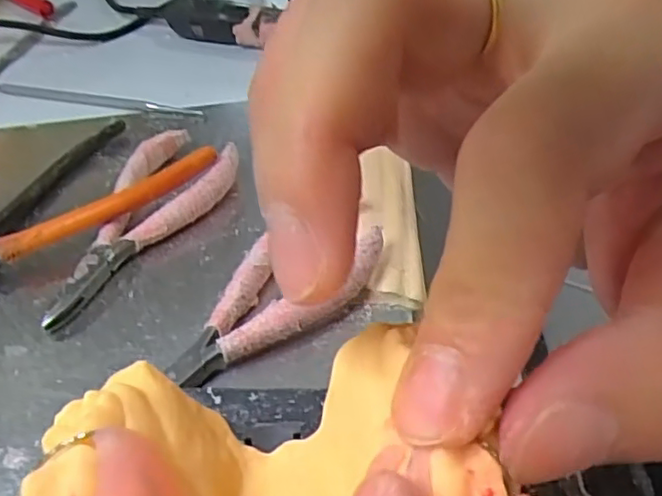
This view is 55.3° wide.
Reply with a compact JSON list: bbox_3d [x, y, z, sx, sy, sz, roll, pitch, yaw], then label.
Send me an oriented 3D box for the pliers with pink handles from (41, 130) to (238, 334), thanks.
[{"bbox_3d":[-0.097,-0.016,0.298,0.051,0.018,0.120,27,51,27],"label":"pliers with pink handles"}]

